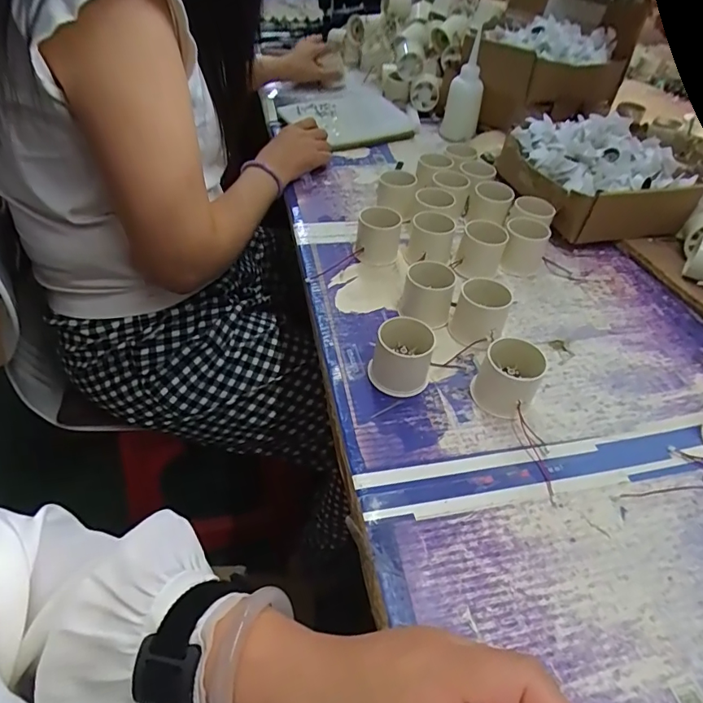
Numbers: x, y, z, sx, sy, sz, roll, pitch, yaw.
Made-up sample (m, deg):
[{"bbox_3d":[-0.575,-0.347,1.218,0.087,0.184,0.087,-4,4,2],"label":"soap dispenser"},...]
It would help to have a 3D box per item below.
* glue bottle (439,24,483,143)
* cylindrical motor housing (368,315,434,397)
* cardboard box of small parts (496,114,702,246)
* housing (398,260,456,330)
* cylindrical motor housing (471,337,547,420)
[{"bbox_3d":[0.193,-0.434,0.823,0.059,0.148,0.044,2,45,-2],"label":"glue bottle"},{"bbox_3d":[0.045,0.004,0.441,0.053,0.052,0.048,9,45,5],"label":"cylindrical motor housing"},{"bbox_3d":[0.328,-0.239,0.669,0.180,0.109,0.194,-7,46,-10],"label":"cardboard box of small parts"},{"bbox_3d":[0.079,-0.063,0.510,0.052,0.051,0.048,9,45,5],"label":"housing"},{"bbox_3d":[0.138,0.024,0.429,0.052,0.052,0.048,2,45,-2],"label":"cylindrical motor housing"}]

